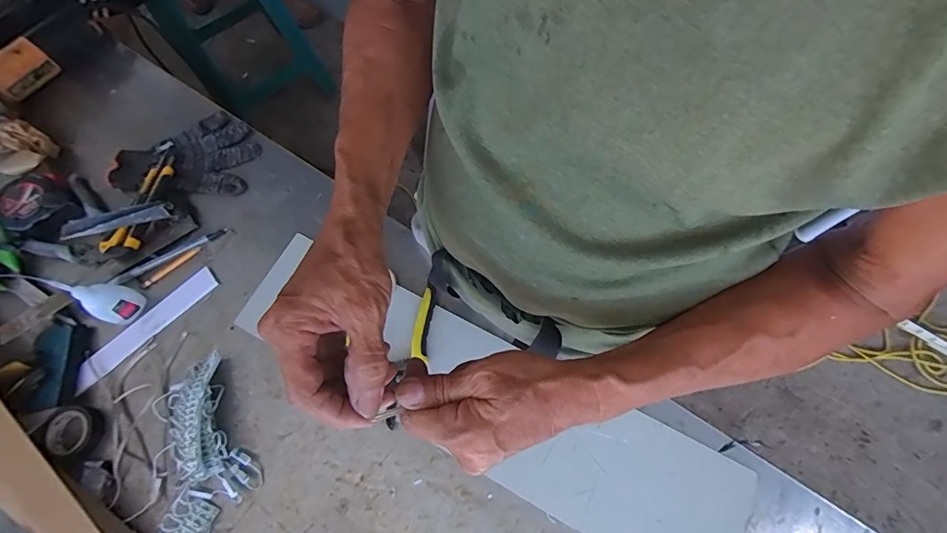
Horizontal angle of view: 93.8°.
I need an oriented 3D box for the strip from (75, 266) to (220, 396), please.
[{"bbox_3d":[-0.410,0.075,0.555,0.193,0.006,0.032,-43,88,-13],"label":"strip"}]

